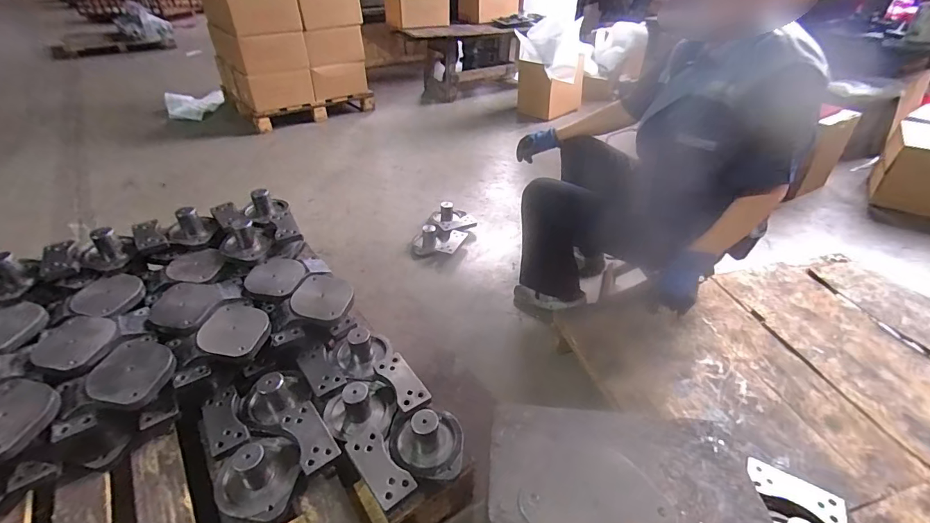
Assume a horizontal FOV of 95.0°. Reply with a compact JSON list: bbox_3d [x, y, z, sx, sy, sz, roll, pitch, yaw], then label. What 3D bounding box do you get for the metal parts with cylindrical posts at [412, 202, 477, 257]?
[{"bbox_3d":[-0.069,-0.136,1.694,0.195,0.085,0.321,8,37,10],"label":"metal parts with cylindrical posts"}]

